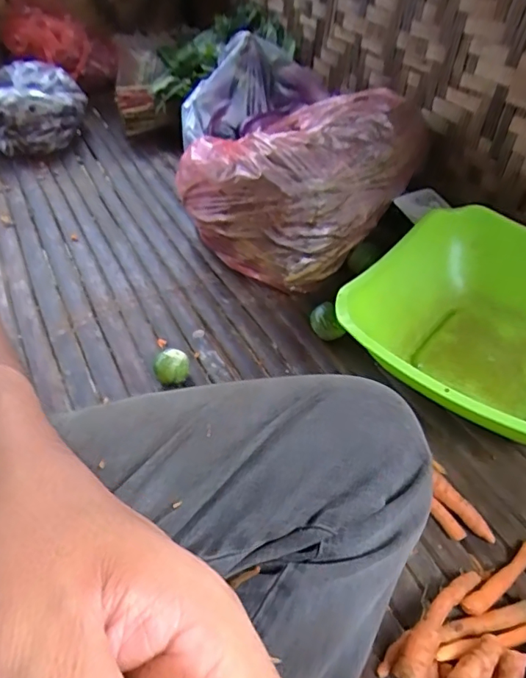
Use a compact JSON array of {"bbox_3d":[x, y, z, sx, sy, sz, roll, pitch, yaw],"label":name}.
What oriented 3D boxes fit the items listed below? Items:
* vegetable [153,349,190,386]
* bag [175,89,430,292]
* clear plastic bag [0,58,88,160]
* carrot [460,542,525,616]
[{"bbox_3d":[-0.098,0.036,0.547,0.037,0.035,0.035,-1,42,1],"label":"vegetable"},{"bbox_3d":[0.055,-0.221,0.703,0.248,0.188,0.287,30,51,31],"label":"bag"},{"bbox_3d":[-0.470,-0.456,1.007,0.231,0.122,0.170,-17,44,-16],"label":"clear plastic bag"},{"bbox_3d":[0.186,0.187,0.395,0.085,0.016,0.015,-26,48,-24],"label":"carrot"}]

